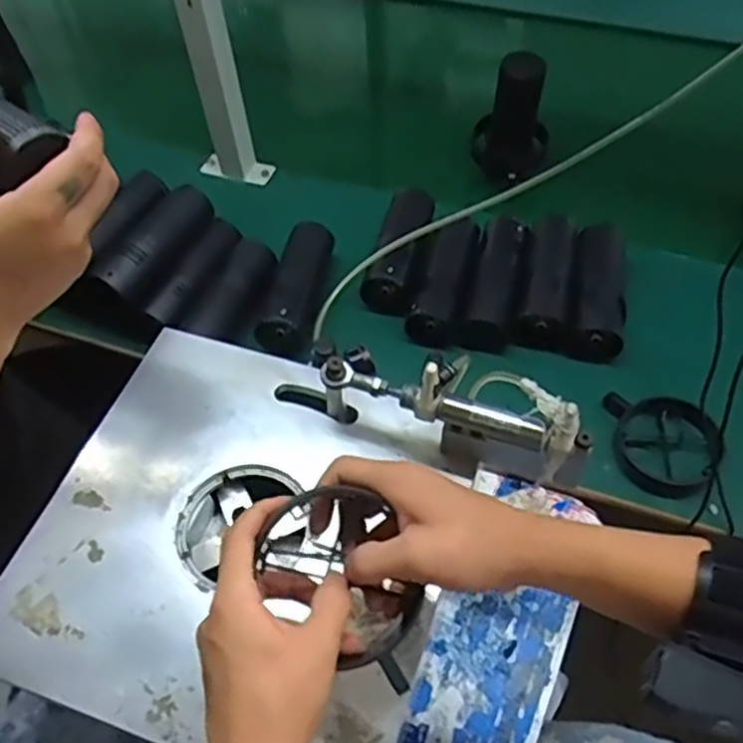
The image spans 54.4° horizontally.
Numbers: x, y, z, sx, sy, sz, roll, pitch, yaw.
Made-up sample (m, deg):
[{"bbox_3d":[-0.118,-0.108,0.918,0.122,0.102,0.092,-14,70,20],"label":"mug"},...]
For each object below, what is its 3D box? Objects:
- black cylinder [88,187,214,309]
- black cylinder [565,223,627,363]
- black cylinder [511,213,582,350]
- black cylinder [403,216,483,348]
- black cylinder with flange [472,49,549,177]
[{"bbox_3d":[-0.239,-0.140,0.815,0.055,0.052,0.165,22,58,19],"label":"black cylinder"},{"bbox_3d":[0.256,-0.093,0.812,0.058,0.060,0.173,10,55,11],"label":"black cylinder"},{"bbox_3d":[0.201,-0.102,0.823,0.059,0.059,0.168,10,55,11],"label":"black cylinder"},{"bbox_3d":[0.086,-0.105,0.823,0.059,0.058,0.156,12,55,12],"label":"black cylinder"},{"bbox_3d":[0.176,-0.314,0.904,0.093,0.137,0.096,7,54,9],"label":"black cylinder with flange"}]

